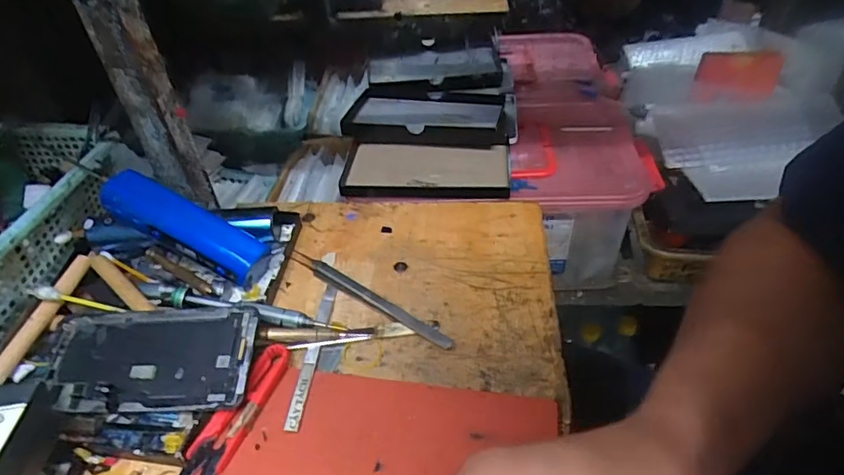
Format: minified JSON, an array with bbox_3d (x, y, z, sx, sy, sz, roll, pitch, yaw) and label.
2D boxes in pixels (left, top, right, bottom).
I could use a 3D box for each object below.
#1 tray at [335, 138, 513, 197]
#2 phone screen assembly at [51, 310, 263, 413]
[{"bbox_3d":[0.003,-0.071,0.559,0.177,0.023,0.098,4,42,8],"label":"tray"},{"bbox_3d":[-0.173,0.077,0.333,0.133,0.004,0.065,-4,57,6],"label":"phone screen assembly"}]

